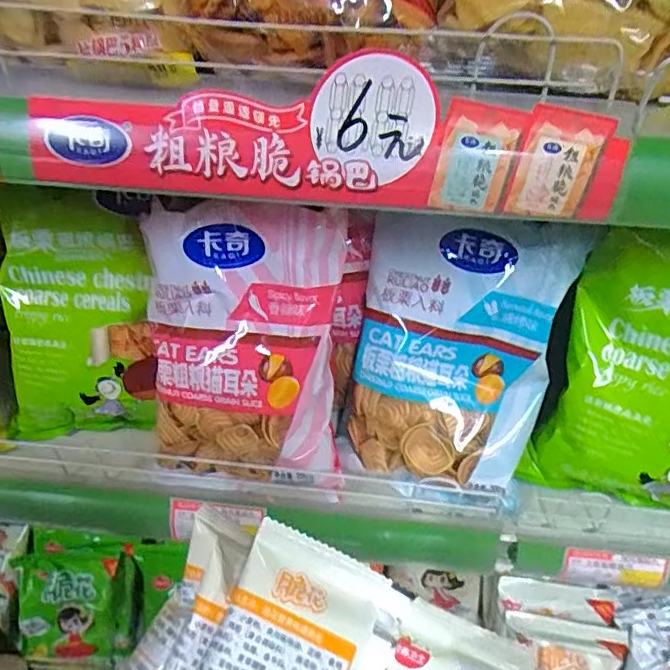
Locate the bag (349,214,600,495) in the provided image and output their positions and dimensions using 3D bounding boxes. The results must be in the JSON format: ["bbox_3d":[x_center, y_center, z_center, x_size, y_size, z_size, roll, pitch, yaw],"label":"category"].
[{"bbox_3d":[0.086,0.012,0.415,0.134,0.187,0.037,8,10,3],"label":"bag"}]

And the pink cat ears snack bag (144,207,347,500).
[{"bbox_3d":[-0.064,0.004,0.410,0.135,0.186,0.050,3,13,5],"label":"pink cat ears snack bag"}]

